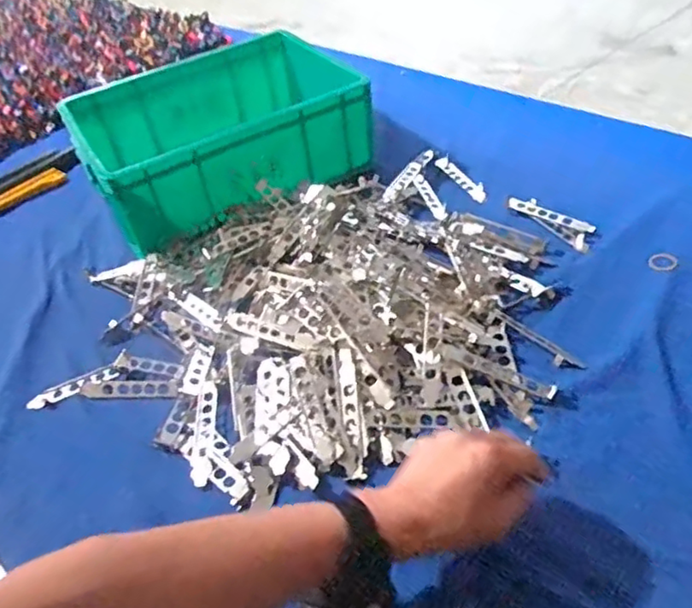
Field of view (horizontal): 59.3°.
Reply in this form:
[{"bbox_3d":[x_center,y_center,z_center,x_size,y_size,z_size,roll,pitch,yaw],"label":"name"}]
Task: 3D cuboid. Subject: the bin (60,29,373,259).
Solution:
[{"bbox_3d":[-0.192,-0.272,0.961,0.424,0.131,0.321,-27,45,-18],"label":"bin"}]

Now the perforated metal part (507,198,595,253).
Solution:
[{"bbox_3d":[0.280,-0.116,0.817,0.045,0.019,0.132,-30,46,-21],"label":"perforated metal part"}]

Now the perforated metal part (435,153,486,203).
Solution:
[{"bbox_3d":[0.177,-0.195,0.937,0.031,0.013,0.130,-22,44,-13],"label":"perforated metal part"}]

